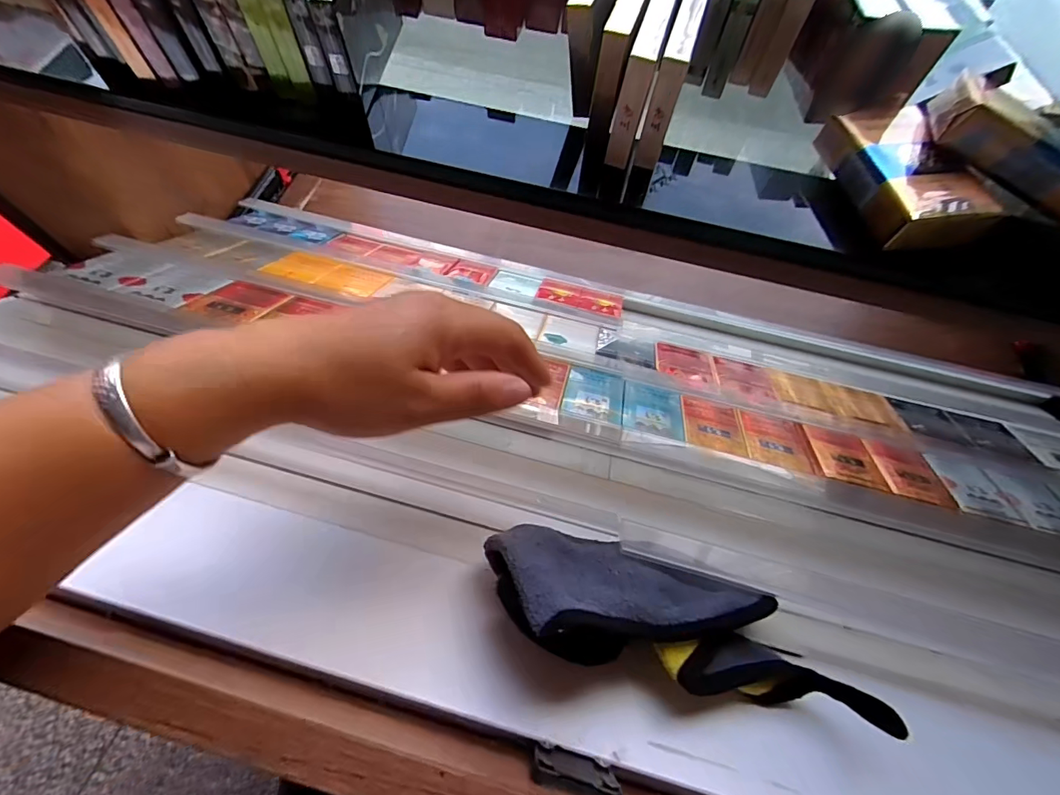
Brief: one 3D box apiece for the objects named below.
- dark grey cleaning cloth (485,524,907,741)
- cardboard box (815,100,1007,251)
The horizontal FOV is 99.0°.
[{"bbox_3d":[0.073,0.113,0.235,0.201,0.068,0.064,22,64,-8],"label":"dark grey cleaning cloth"},{"bbox_3d":[0.203,-0.126,0.247,0.052,0.023,0.098,-6,65,-6],"label":"cardboard box"}]

